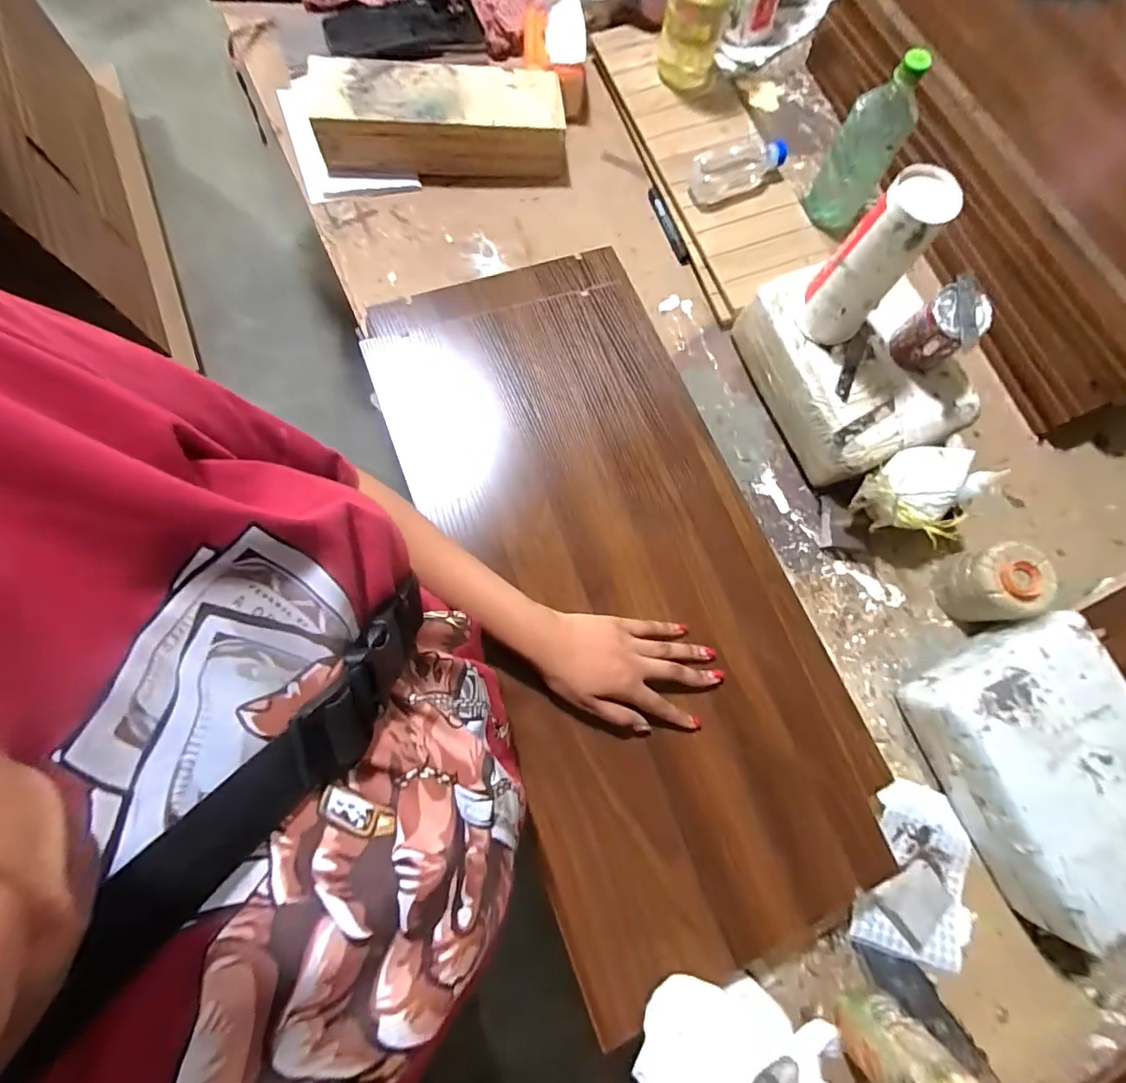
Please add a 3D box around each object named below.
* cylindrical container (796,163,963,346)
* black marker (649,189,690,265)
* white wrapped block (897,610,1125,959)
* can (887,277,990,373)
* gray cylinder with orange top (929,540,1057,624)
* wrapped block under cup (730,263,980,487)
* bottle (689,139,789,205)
[{"bbox_3d":[0.329,-0.295,0.536,0.075,0.167,0.076,39,78,7],"label":"cylindrical container"},{"bbox_3d":[0.160,-0.469,0.742,0.019,0.013,0.133,-20,78,-7],"label":"black marker"},{"bbox_3d":[0.545,0.252,0.565,0.197,0.106,0.283,-23,78,-7],"label":"white wrapped block"},{"bbox_3d":[0.435,-0.242,0.575,0.067,0.075,0.068,-43,81,-11],"label":"can"},{"bbox_3d":[0.525,0.054,0.613,0.085,0.092,0.090,0,76,-2],"label":"gray cylinder with orange top"},{"bbox_3d":[0.370,-0.223,0.655,0.198,0.107,0.264,-24,78,-8],"label":"wrapped block under cup"},{"bbox_3d":[0.250,-0.544,0.723,0.141,0.045,0.058,-27,79,-8],"label":"bottle"}]

